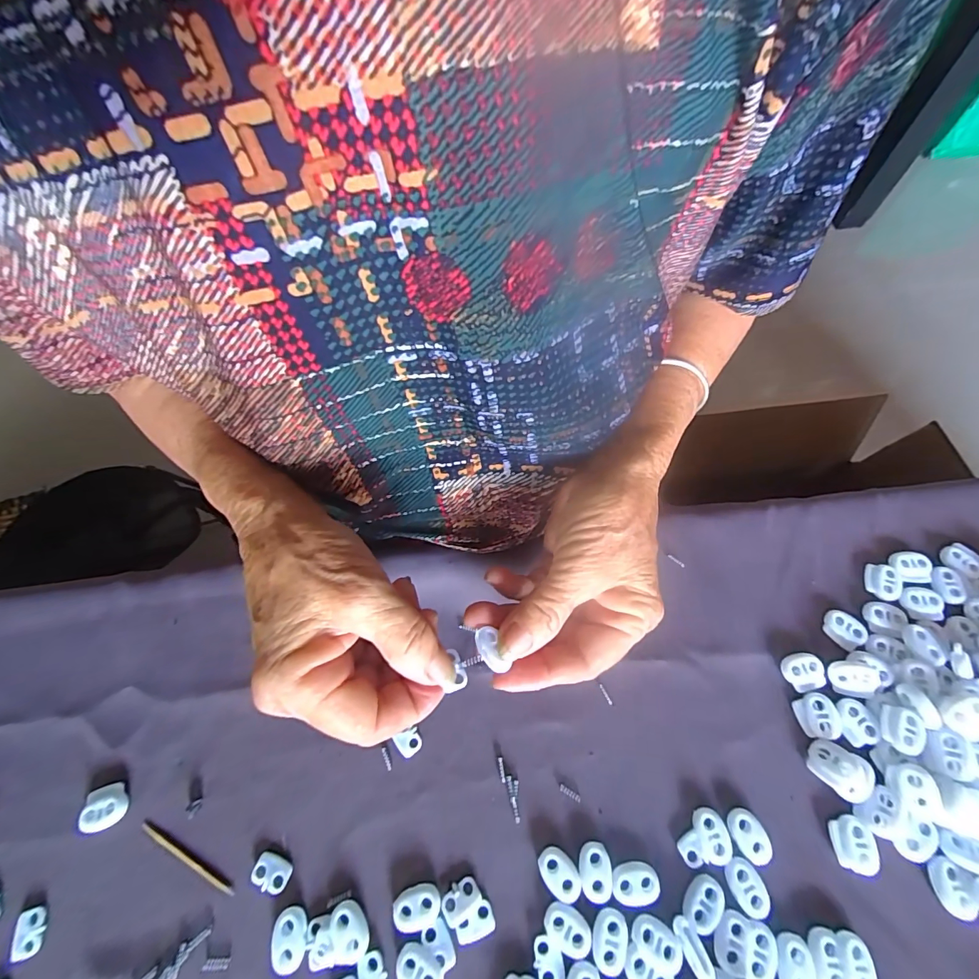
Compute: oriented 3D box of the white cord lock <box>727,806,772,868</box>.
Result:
[{"bbox_3d":[0.129,0.171,0.210,0.016,0.004,0.023,-23,64,-9],"label":"white cord lock"}]

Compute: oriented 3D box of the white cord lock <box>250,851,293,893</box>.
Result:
[{"bbox_3d":[-0.109,0.191,0.212,0.019,0.004,0.014,18,65,12],"label":"white cord lock"}]

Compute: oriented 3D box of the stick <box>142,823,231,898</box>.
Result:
[{"bbox_3d":[-0.155,0.188,0.216,0.060,0.004,0.004,24,66,14],"label":"stick"}]

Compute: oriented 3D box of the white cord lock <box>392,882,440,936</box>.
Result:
[{"bbox_3d":[-0.035,0.200,0.204,0.022,0.004,0.016,-12,63,-3],"label":"white cord lock"}]

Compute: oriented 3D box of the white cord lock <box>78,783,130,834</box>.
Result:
[{"bbox_3d":[-0.204,0.168,0.225,0.020,0.006,0.020,-16,63,-5],"label":"white cord lock"}]

